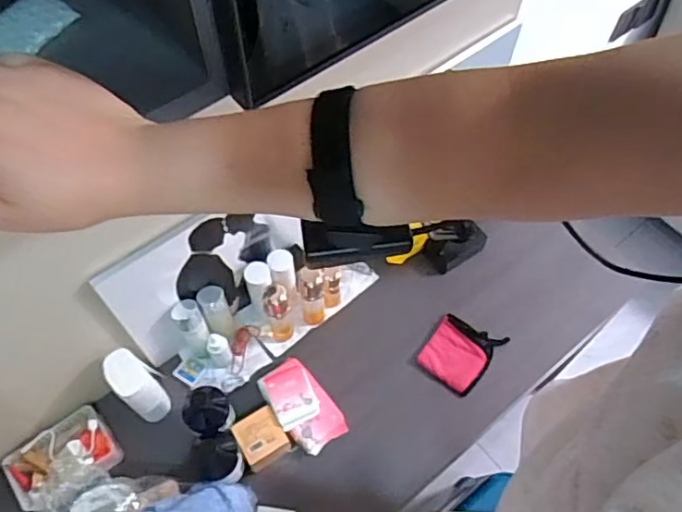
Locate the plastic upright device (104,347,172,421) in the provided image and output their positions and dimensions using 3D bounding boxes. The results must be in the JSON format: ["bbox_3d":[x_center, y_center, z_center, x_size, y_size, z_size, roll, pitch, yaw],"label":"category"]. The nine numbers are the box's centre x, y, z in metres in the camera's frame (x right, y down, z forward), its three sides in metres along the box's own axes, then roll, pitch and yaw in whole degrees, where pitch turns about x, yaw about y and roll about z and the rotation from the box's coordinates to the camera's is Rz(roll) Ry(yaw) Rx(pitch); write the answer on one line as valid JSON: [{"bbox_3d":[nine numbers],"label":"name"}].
[{"bbox_3d":[-0.351,0.225,1.045,0.091,0.151,0.071,39,67,20],"label":"plastic upright device"}]

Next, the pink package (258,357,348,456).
[{"bbox_3d":[-0.072,0.263,1.058,0.098,0.089,0.165,-37,67,-19],"label":"pink package"}]

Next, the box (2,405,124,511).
[{"bbox_3d":[-0.467,0.340,1.003,0.166,0.047,0.121,-37,67,-19],"label":"box"}]

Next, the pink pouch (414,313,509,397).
[{"bbox_3d":[0.229,0.184,1.157,0.121,0.025,0.139,31,65,16],"label":"pink pouch"}]

